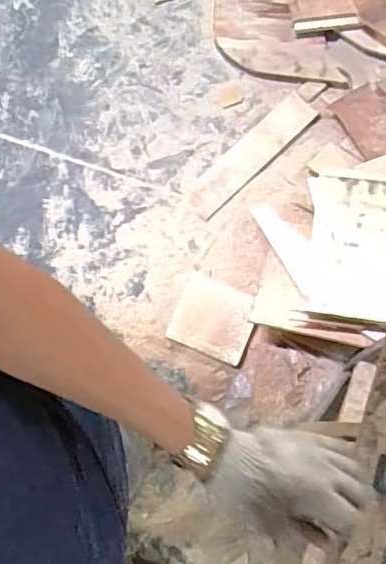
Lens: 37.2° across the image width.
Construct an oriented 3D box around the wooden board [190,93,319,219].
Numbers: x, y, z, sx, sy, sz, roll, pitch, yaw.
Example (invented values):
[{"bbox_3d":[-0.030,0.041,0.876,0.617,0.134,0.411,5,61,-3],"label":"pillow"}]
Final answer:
[{"bbox_3d":[0.153,-0.339,1.539,0.409,0.015,0.097,-43,88,-2],"label":"wooden board"}]

